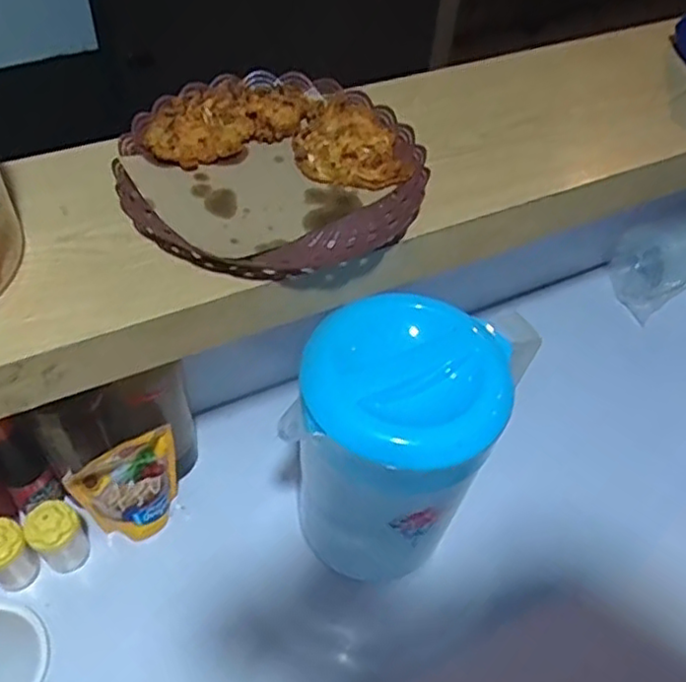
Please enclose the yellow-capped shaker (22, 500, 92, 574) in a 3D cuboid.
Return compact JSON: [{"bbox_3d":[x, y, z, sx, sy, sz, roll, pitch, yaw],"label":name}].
[{"bbox_3d":[-0.253,0.177,0.600,0.042,0.077,0.035,-30,60,-26],"label":"yellow-capped shaker"}]

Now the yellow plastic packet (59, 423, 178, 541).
[{"bbox_3d":[-0.187,0.135,0.607,0.096,0.116,0.037,-30,60,-26],"label":"yellow plastic packet"}]

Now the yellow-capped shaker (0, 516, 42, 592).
[{"bbox_3d":[-0.296,0.191,0.593,0.041,0.082,0.040,3,51,-3],"label":"yellow-capped shaker"}]

